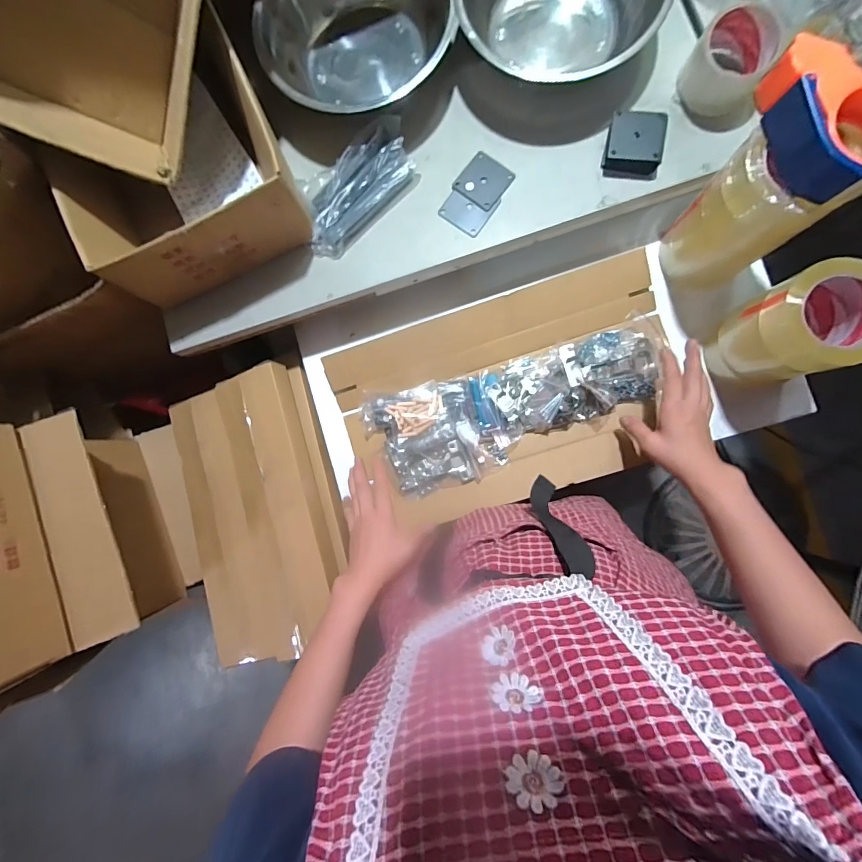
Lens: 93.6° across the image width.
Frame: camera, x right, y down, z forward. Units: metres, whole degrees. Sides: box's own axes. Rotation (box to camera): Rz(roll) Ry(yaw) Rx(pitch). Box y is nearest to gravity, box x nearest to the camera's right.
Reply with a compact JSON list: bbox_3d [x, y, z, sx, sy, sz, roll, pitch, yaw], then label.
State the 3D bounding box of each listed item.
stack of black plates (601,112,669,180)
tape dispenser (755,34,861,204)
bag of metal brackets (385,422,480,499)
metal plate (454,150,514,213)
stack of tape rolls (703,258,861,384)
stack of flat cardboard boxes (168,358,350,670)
[{"bbox_3d":[0.259,-0.365,0.517,0.070,0.029,0.071,5,88,6],"label":"stack of black plates"},{"bbox_3d":[0.377,-0.293,0.378,0.082,0.056,0.132,-19,86,4],"label":"tape dispenser"},{"bbox_3d":[0.000,0.045,0.606,0.115,0.027,0.093,-19,86,4],"label":"bag of metal brackets"},{"bbox_3d":[0.071,-0.333,0.541,0.061,0.004,0.063,38,91,6],"label":"metal plate"},{"bbox_3d":[0.445,-0.124,0.495,0.118,0.157,0.112,-22,86,4],"label":"stack of tape rolls"},{"bbox_3d":[-0.267,0.129,0.647,0.243,0.090,0.424,-18,82,20],"label":"stack of flat cardboard boxes"}]

